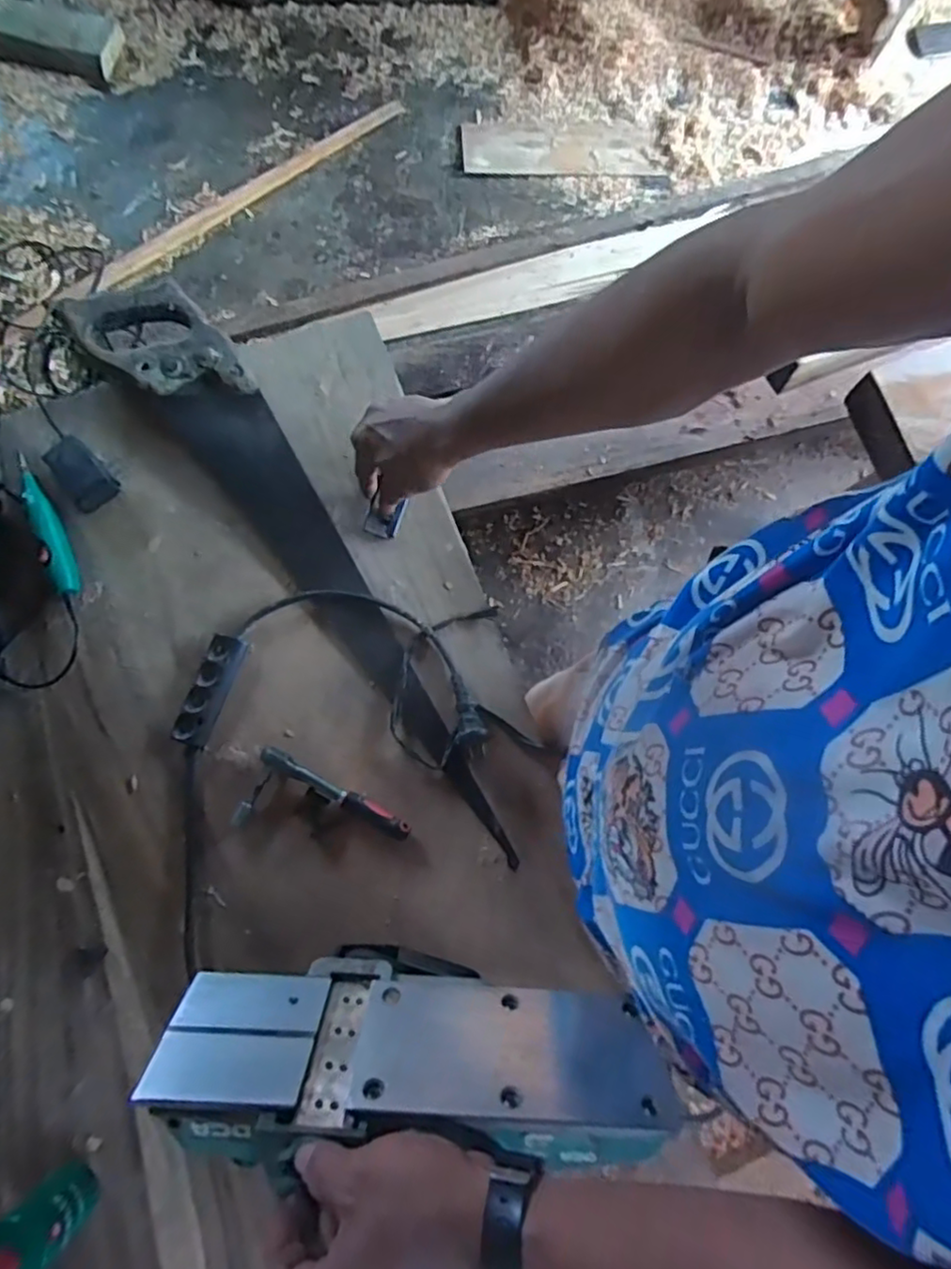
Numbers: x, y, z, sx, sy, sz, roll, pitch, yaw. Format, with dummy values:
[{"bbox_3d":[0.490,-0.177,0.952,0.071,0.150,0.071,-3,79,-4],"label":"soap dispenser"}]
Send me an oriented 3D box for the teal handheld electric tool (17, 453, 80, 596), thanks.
[{"bbox_3d":[-0.418,-0.109,0.627,0.023,0.028,0.151,-27,78,-9],"label":"teal handheld electric tool"}]

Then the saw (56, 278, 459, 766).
[{"bbox_3d":[-0.190,-0.133,0.638,0.108,0.032,0.573,-38,80,-11],"label":"saw"}]

